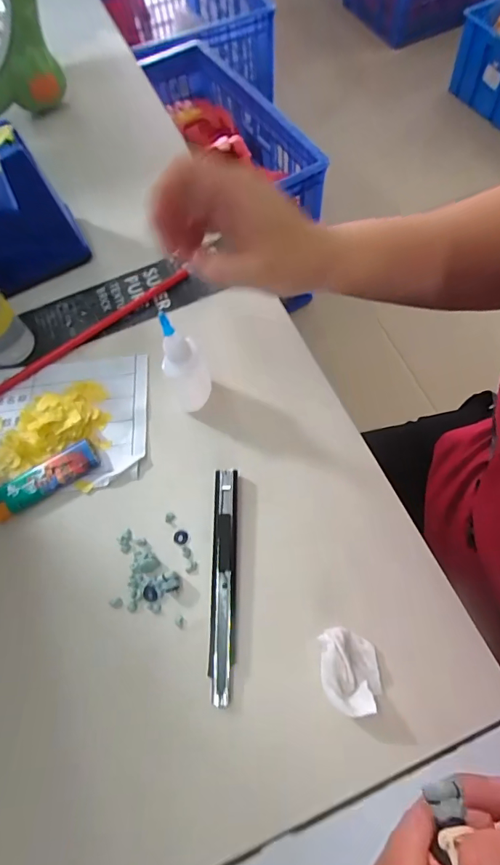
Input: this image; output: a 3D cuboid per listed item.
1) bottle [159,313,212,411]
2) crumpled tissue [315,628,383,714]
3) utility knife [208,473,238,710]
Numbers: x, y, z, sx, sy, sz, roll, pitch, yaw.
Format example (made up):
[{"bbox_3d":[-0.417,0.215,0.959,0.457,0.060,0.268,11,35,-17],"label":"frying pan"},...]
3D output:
[{"bbox_3d":[-0.042,-0.047,0.295,0.027,0.082,0.030,-10,65,0],"label":"bottle"},{"bbox_3d":[0.055,0.129,0.242,0.031,0.010,0.041,-5,65,3],"label":"crumpled tissue"},{"bbox_3d":[-0.017,0.087,0.270,0.015,0.010,0.133,-2,65,4],"label":"utility knife"}]

